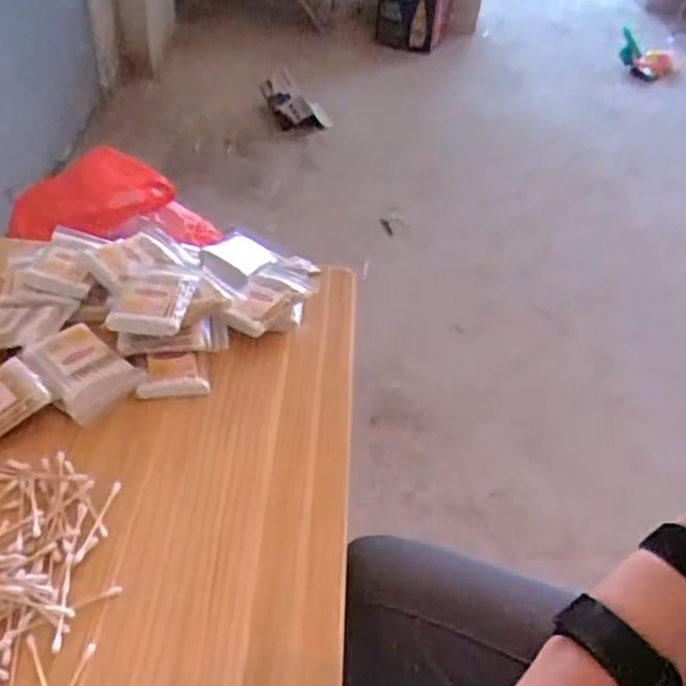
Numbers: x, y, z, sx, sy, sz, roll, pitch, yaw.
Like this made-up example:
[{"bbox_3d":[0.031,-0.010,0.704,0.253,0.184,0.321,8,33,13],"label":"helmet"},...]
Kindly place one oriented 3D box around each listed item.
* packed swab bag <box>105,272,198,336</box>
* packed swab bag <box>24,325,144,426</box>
[{"bbox_3d":[-0.172,-0.038,0.661,0.062,0.019,0.082,5,40,-1],"label":"packed swab bag"},{"bbox_3d":[-0.223,0.023,0.624,0.083,0.031,0.065,32,46,28],"label":"packed swab bag"}]

